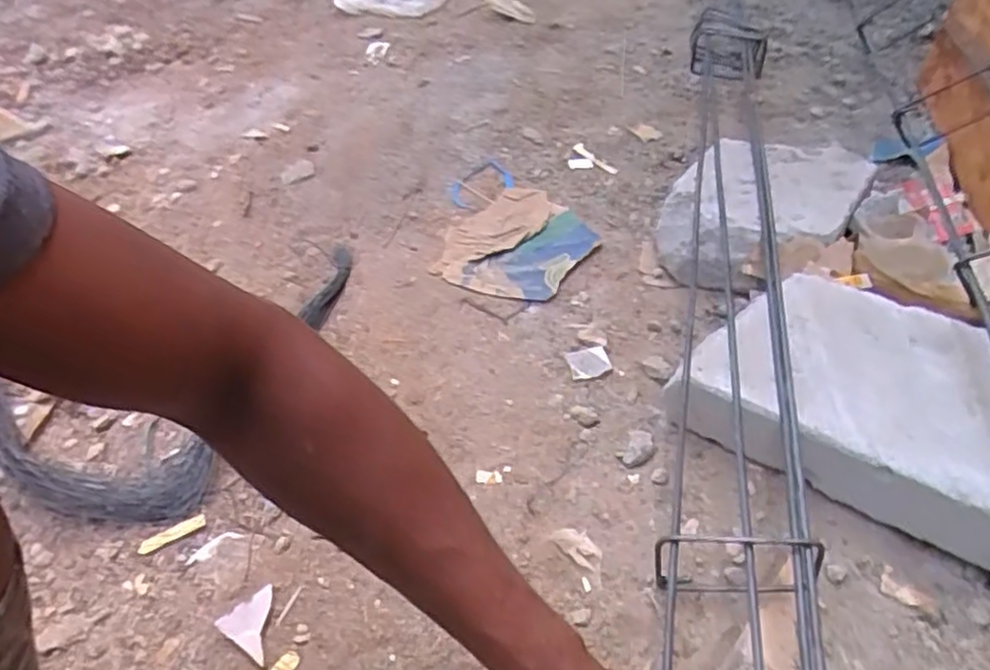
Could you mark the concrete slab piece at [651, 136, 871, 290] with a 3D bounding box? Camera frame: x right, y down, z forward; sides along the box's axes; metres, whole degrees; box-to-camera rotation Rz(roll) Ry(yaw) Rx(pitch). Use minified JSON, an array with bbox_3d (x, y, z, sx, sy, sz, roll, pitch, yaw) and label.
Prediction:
[{"bbox_3d":[0.310,-0.145,0.812,0.188,0.074,0.238,24,52,30],"label":"concrete slab piece"}]

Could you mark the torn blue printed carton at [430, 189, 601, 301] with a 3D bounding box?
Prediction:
[{"bbox_3d":[0.027,-0.122,0.896,0.194,0.021,0.194,26,52,29],"label":"torn blue printed carton"}]

